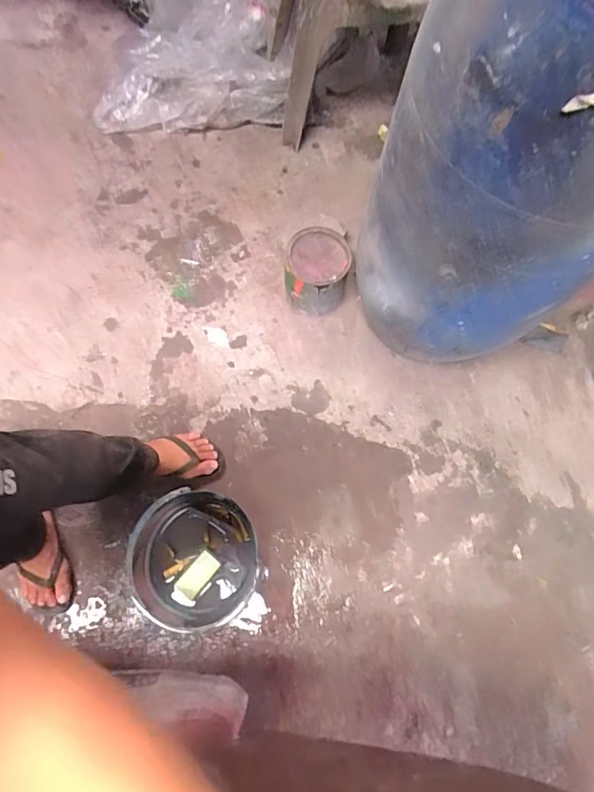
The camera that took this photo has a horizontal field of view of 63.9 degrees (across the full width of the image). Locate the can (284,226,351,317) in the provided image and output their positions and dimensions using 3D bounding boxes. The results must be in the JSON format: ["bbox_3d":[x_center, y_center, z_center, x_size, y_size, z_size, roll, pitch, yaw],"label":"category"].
[{"bbox_3d":[0.051,-0.336,1.305,0.165,0.202,0.171,1,73,-3],"label":"can"}]

